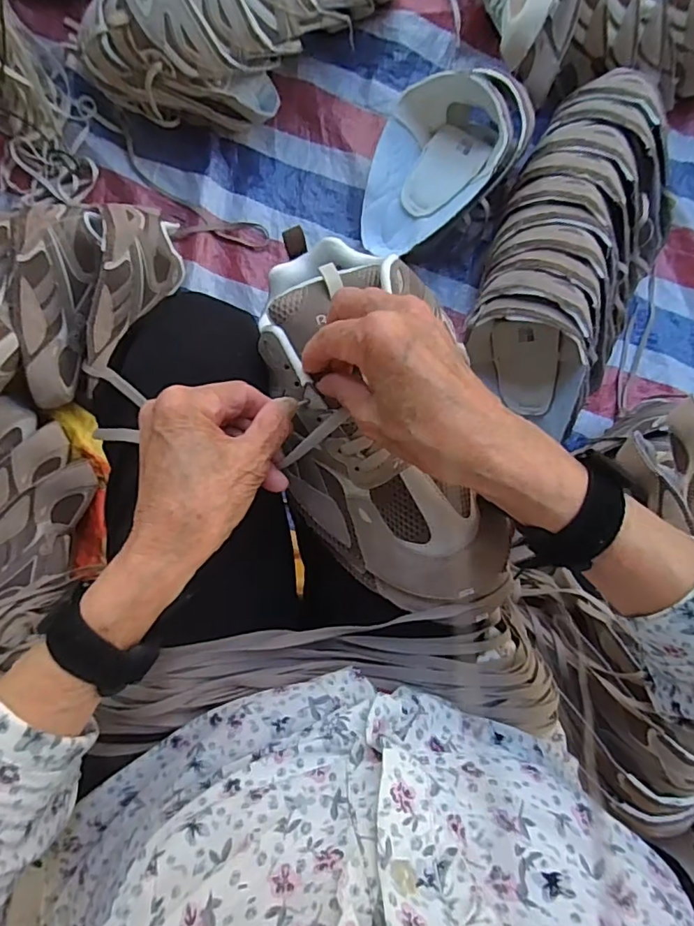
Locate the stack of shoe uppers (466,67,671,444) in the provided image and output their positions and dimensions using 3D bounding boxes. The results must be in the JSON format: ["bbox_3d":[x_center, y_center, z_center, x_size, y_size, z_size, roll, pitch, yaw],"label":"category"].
[{"bbox_3d":[0.332,-0.297,0.723,0.222,0.147,0.503,23,88,-5],"label":"stack of shoe uppers"}]

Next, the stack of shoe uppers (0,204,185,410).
[{"bbox_3d":[-0.389,-0.186,0.595,0.371,0.132,0.228,-8,91,-5],"label":"stack of shoe uppers"}]

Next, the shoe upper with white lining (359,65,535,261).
[{"bbox_3d":[0.128,-0.430,0.748,0.182,0.135,0.261,36,87,-4],"label":"shoe upper with white lining"}]

